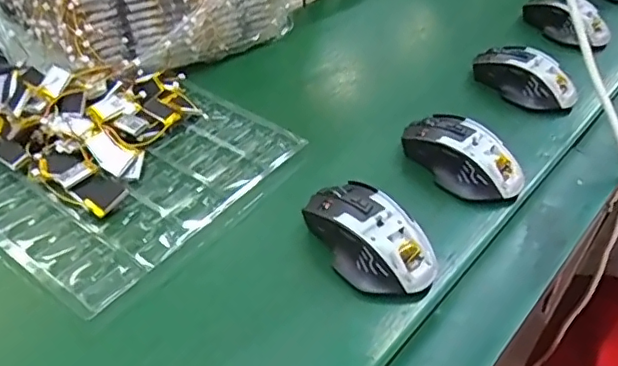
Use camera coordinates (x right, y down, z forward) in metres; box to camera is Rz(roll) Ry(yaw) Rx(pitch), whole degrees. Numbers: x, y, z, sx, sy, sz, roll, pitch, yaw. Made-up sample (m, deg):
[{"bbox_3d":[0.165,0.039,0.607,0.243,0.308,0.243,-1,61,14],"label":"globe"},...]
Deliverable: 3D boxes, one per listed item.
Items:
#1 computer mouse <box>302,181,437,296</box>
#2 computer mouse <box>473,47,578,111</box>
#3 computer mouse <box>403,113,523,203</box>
[{"bbox_3d":[0.045,0.039,0.428,0.068,0.035,0.112,-32,50,-28],"label":"computer mouse"},{"bbox_3d":[0.231,-0.113,0.605,0.113,0.048,0.054,30,51,30],"label":"computer mouse"},{"bbox_3d":[0.136,-0.029,0.502,0.058,0.035,0.107,-30,49,-26],"label":"computer mouse"}]

